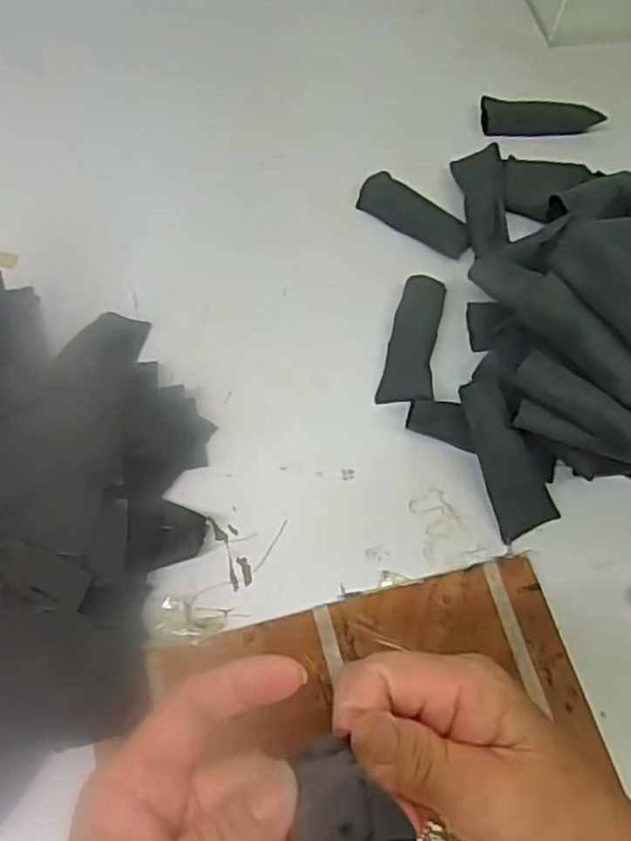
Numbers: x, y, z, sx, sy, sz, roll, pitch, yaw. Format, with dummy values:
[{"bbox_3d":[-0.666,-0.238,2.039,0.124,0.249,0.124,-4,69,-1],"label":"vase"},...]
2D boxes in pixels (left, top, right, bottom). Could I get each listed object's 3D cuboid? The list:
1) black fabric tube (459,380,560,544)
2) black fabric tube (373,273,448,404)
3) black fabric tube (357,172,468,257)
[{"bbox_3d":[0.122,0.023,0.426,0.038,0.014,0.101,-23,96,-13],"label":"black fabric tube"},{"bbox_3d":[0.073,-0.060,0.490,0.035,0.018,0.106,12,63,5],"label":"black fabric tube"},{"bbox_3d":[0.082,-0.167,0.548,0.100,0.018,0.032,39,68,17],"label":"black fabric tube"}]

